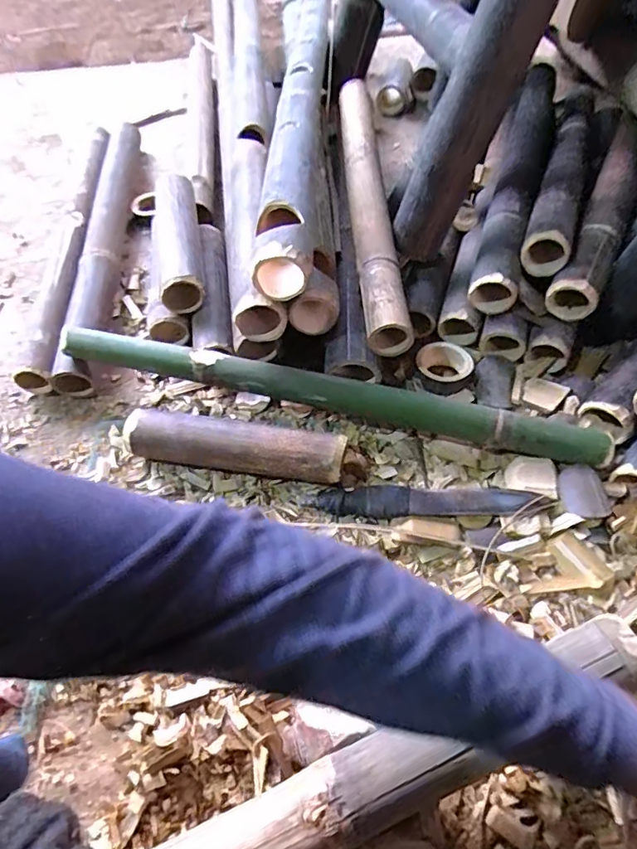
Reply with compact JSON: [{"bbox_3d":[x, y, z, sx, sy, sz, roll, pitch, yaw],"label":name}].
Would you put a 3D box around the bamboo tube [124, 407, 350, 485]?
[{"bbox_3d":[-0.100,0.029,0.593,0.263,0.062,0.056,7,59,8],"label":"bamboo tube"}]

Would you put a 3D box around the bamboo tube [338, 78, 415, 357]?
[{"bbox_3d":[0.072,-0.349,0.742,0.059,0.059,0.576,-4,58,1],"label":"bamboo tube"}]

